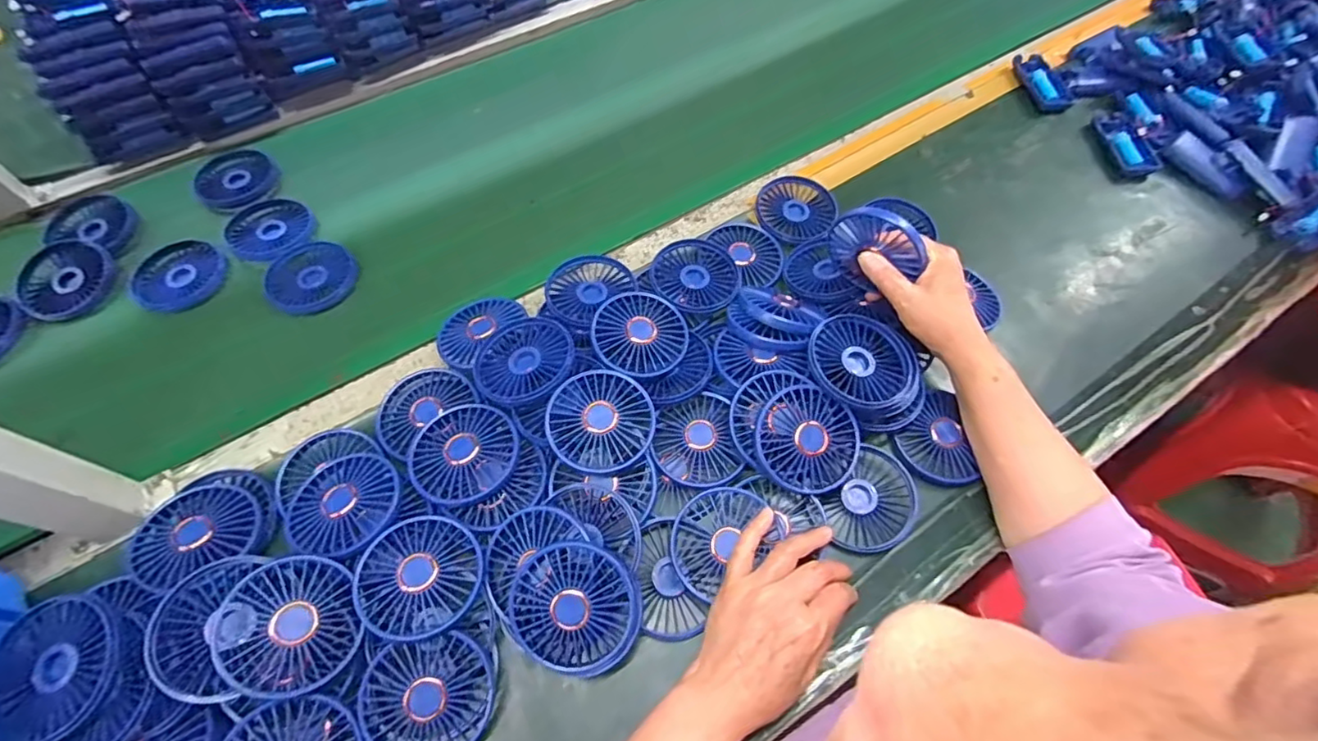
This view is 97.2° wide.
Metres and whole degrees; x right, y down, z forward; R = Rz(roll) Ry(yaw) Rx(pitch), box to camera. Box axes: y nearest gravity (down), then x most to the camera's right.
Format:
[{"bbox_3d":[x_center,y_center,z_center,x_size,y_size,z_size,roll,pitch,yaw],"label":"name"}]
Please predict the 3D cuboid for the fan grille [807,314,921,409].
[{"bbox_3d":[0.177,-0.008,0.507,0.094,0.013,0.089,4,64,-8],"label":"fan grille"}]

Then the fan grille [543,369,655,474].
[{"bbox_3d":[-0.048,0.040,0.478,0.085,0.021,0.080,0,60,0],"label":"fan grille"}]

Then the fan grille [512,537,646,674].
[{"bbox_3d":[-0.060,0.170,0.418,0.093,0.019,0.089,0,90,-2],"label":"fan grille"}]

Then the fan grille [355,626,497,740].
[{"bbox_3d":[-0.163,0.232,0.408,0.087,0.028,0.078,-13,61,-7],"label":"fan grille"}]

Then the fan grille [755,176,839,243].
[{"bbox_3d":[0.151,-0.180,0.646,0.085,0.014,0.088,6,60,4],"label":"fan grille"}]

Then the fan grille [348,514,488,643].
[{"bbox_3d":[-0.177,0.152,0.432,0.086,0.025,0.084,0,60,0],"label":"fan grille"}]

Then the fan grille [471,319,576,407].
[{"bbox_3d":[-0.120,-0.011,0.517,0.088,0.020,0.087,0,60,0],"label":"fan grille"}]

